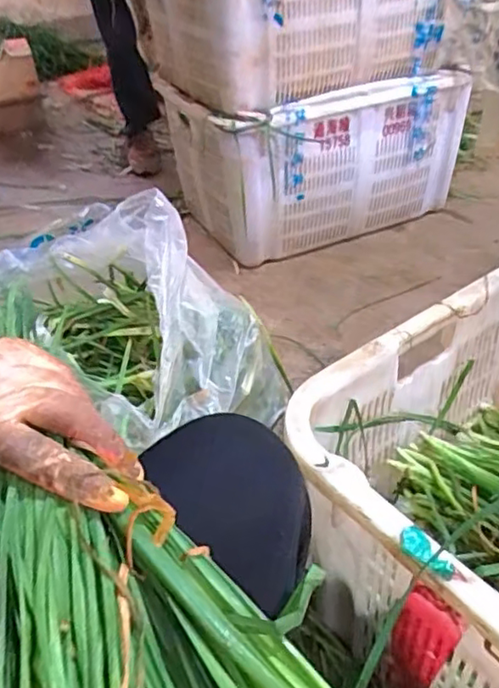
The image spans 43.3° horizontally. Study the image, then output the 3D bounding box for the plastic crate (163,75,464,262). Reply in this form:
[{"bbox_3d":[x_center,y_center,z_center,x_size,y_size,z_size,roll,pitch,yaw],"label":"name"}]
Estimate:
[{"bbox_3d":[0.174,-0.453,1.516,0.623,0.365,0.349,-19,40,-17],"label":"plastic crate"}]

